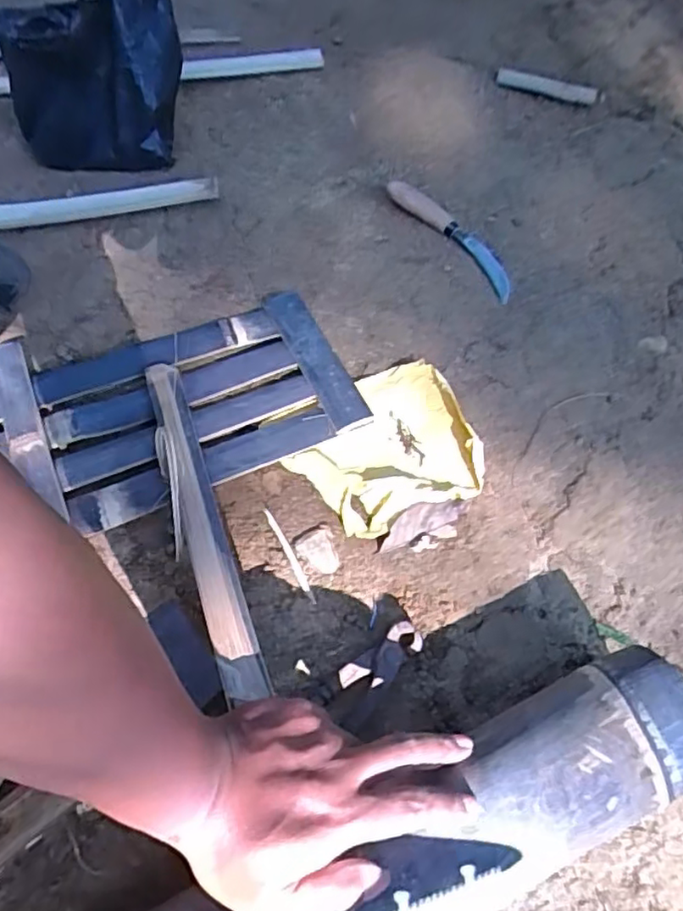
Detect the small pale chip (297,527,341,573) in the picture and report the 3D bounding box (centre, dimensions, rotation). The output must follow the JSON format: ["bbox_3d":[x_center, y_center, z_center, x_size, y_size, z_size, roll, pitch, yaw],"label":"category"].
[{"bbox_3d":[-0.021,0.082,0.537,0.033,0.007,0.038,-14,62,-11],"label":"small pale chip"}]

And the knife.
[{"bbox_3d":[0.128,-0.250,0.717,0.040,0.017,0.198,-33,67,-20],"label":"knife"}]

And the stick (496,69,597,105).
[{"bbox_3d":[0.290,-0.522,0.893,0.141,0.016,0.023,13,60,4],"label":"stick"}]

